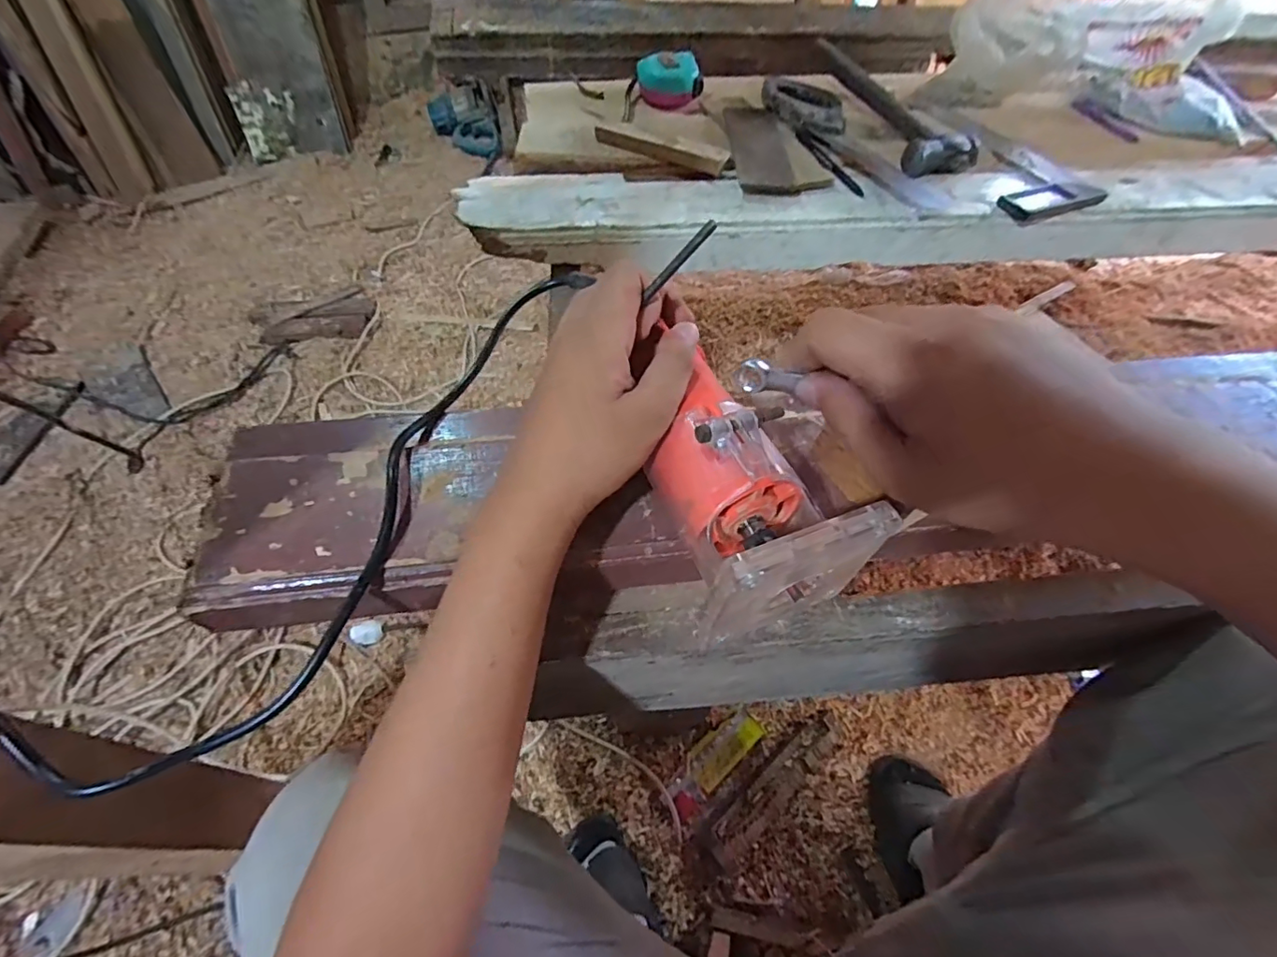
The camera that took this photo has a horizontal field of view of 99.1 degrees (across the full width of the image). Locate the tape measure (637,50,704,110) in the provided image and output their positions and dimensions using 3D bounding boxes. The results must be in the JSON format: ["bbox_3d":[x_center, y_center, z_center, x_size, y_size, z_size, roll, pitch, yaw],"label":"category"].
[{"bbox_3d":[0.040,-0.517,0.705,0.079,0.044,0.057,-5,56,-7],"label":"tape measure"}]

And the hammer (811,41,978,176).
[{"bbox_3d":[0.306,-0.455,0.661,0.093,0.034,0.254,-14,57,-13],"label":"hammer"}]

